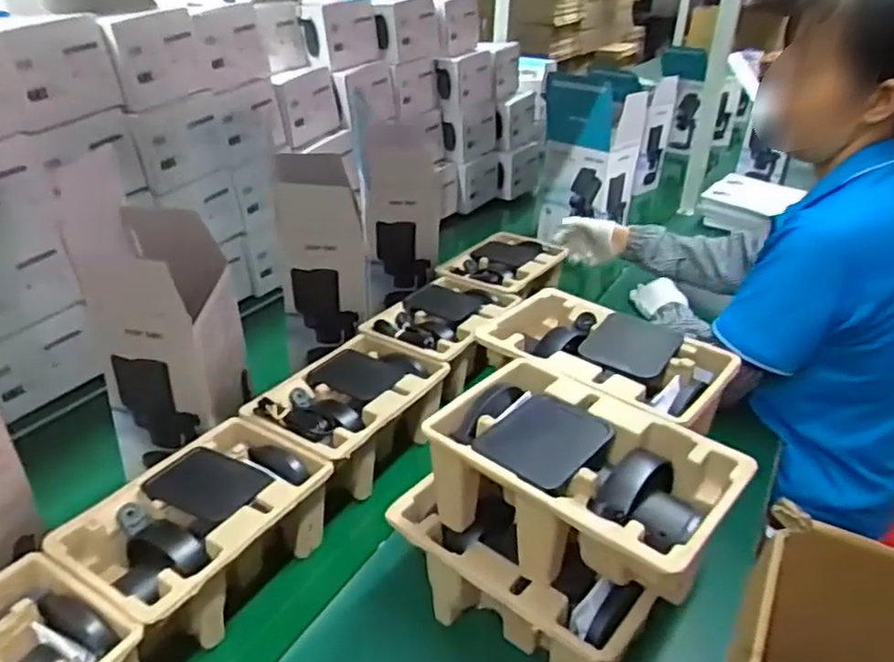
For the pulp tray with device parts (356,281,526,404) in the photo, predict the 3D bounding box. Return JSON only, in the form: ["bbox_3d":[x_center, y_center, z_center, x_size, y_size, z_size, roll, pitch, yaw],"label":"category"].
[{"bbox_3d":[-0.008,-0.002,0.977,0.172,0.070,0.237,20,33,23],"label":"pulp tray with device parts"}]

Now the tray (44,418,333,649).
[{"bbox_3d":[-0.236,0.198,0.642,0.150,0.097,0.229,20,33,24],"label":"tray"}]

